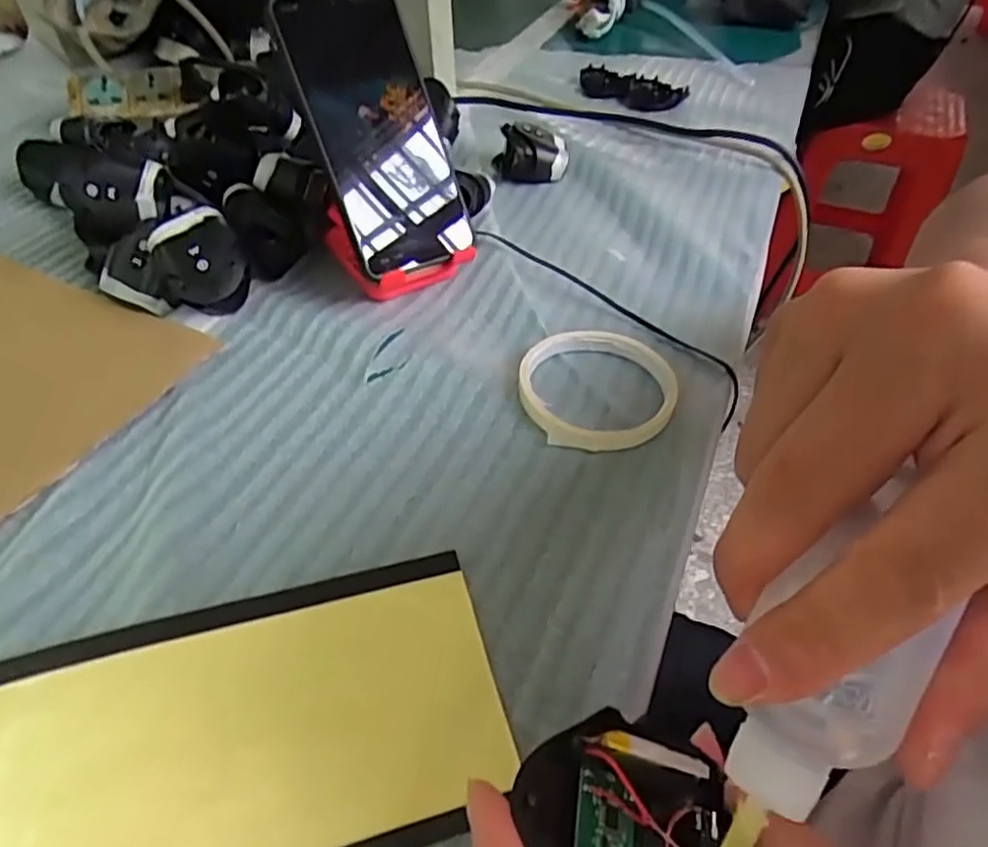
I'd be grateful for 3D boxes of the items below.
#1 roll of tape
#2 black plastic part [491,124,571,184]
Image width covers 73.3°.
[{"bbox_3d":[0.058,-0.019,0.370,0.086,0.013,0.085,1,47,-1],"label":"roll of tape"},{"bbox_3d":[0.031,-0.218,0.533,0.058,0.034,0.027,-1,47,-3],"label":"black plastic part"}]

